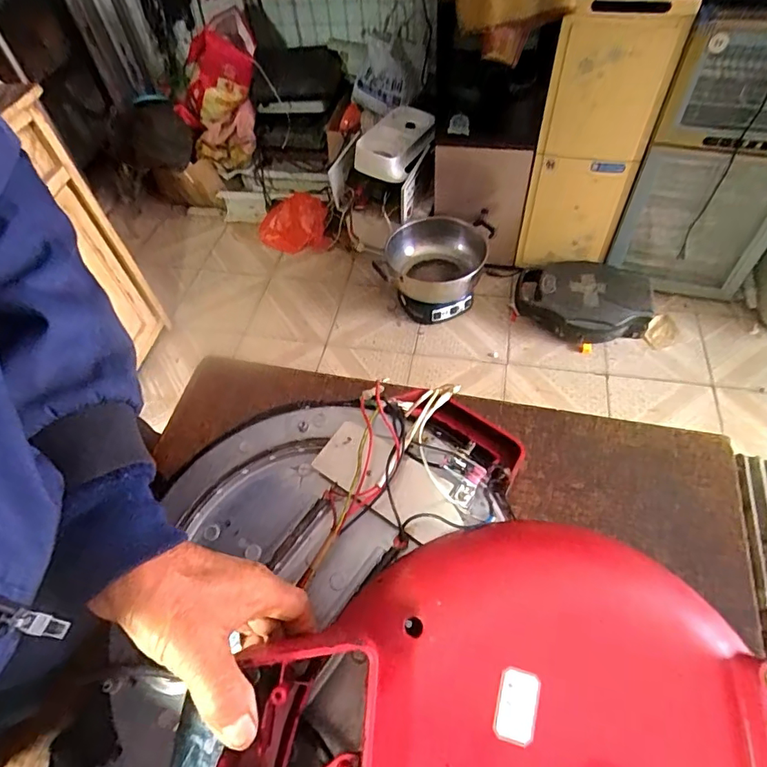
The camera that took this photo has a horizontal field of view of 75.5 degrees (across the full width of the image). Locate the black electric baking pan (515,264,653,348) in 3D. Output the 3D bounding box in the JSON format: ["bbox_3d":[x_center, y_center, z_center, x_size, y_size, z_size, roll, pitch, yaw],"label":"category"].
[{"bbox_3d":[0.651,-0.285,1.626,0.403,0.156,0.313,4,55,7],"label":"black electric baking pan"}]

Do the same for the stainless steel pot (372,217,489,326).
[{"bbox_3d":[0.163,-0.376,1.704,0.345,0.205,0.299,13,57,14],"label":"stainless steel pot"}]

